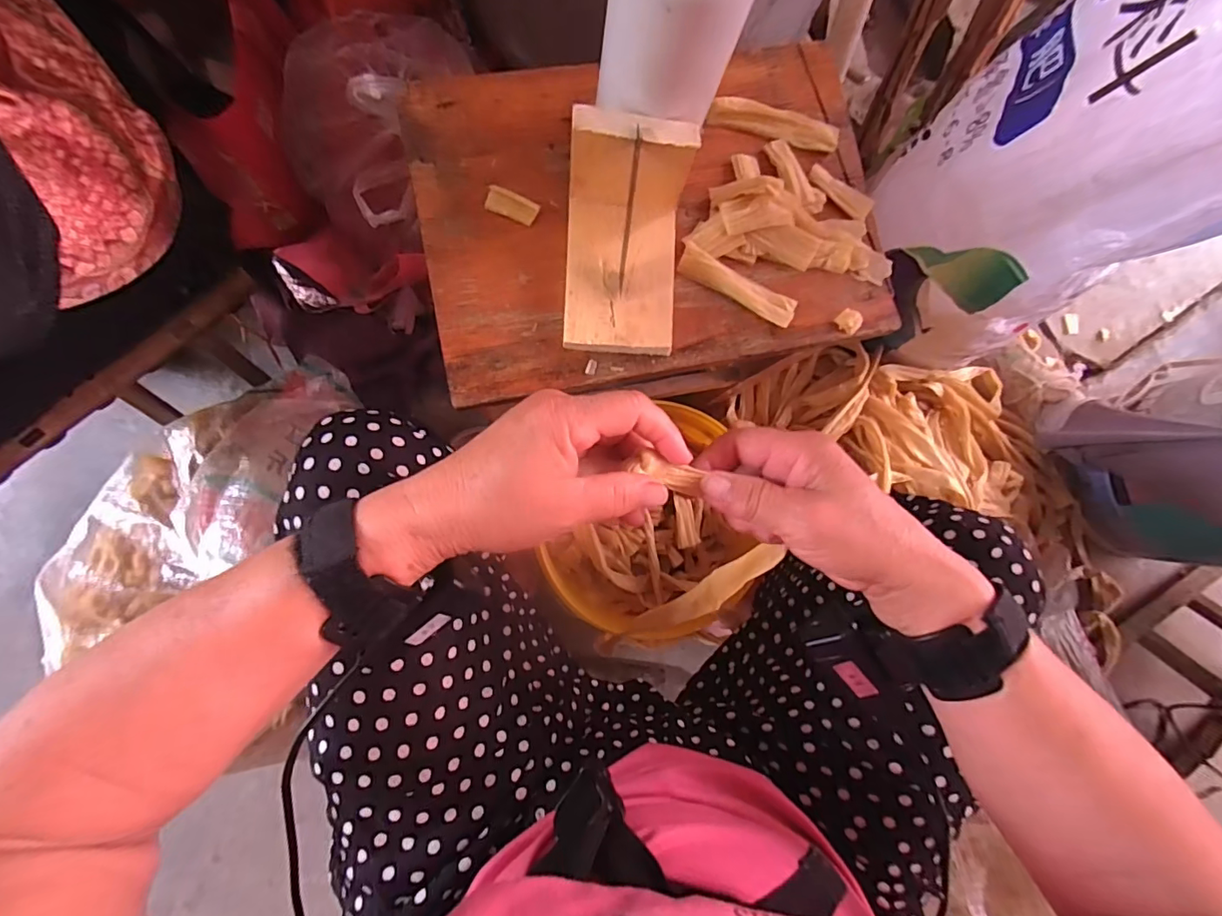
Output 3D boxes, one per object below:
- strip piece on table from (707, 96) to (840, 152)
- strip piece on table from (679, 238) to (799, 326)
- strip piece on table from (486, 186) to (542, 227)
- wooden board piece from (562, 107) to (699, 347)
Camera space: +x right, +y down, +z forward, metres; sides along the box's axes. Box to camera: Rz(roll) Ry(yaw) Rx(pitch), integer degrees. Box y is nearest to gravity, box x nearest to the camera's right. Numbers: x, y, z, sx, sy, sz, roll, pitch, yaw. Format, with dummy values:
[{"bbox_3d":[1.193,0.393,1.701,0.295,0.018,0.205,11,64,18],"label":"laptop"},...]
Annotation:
[{"bbox_3d":[0.126,-0.256,0.392,0.103,0.010,0.022,12,83,-4],"label":"strip piece on table"},{"bbox_3d":[0.093,-0.127,0.380,0.093,0.004,0.020,28,106,-4],"label":"strip piece on table"},{"bbox_3d":[-0.071,-0.181,0.370,0.036,0.005,0.017,19,83,-3],"label":"strip piece on table"},{"bbox_3d":[0.009,-0.138,0.334,0.075,0.079,0.118,3,84,-5],"label":"wooden board piece"}]

